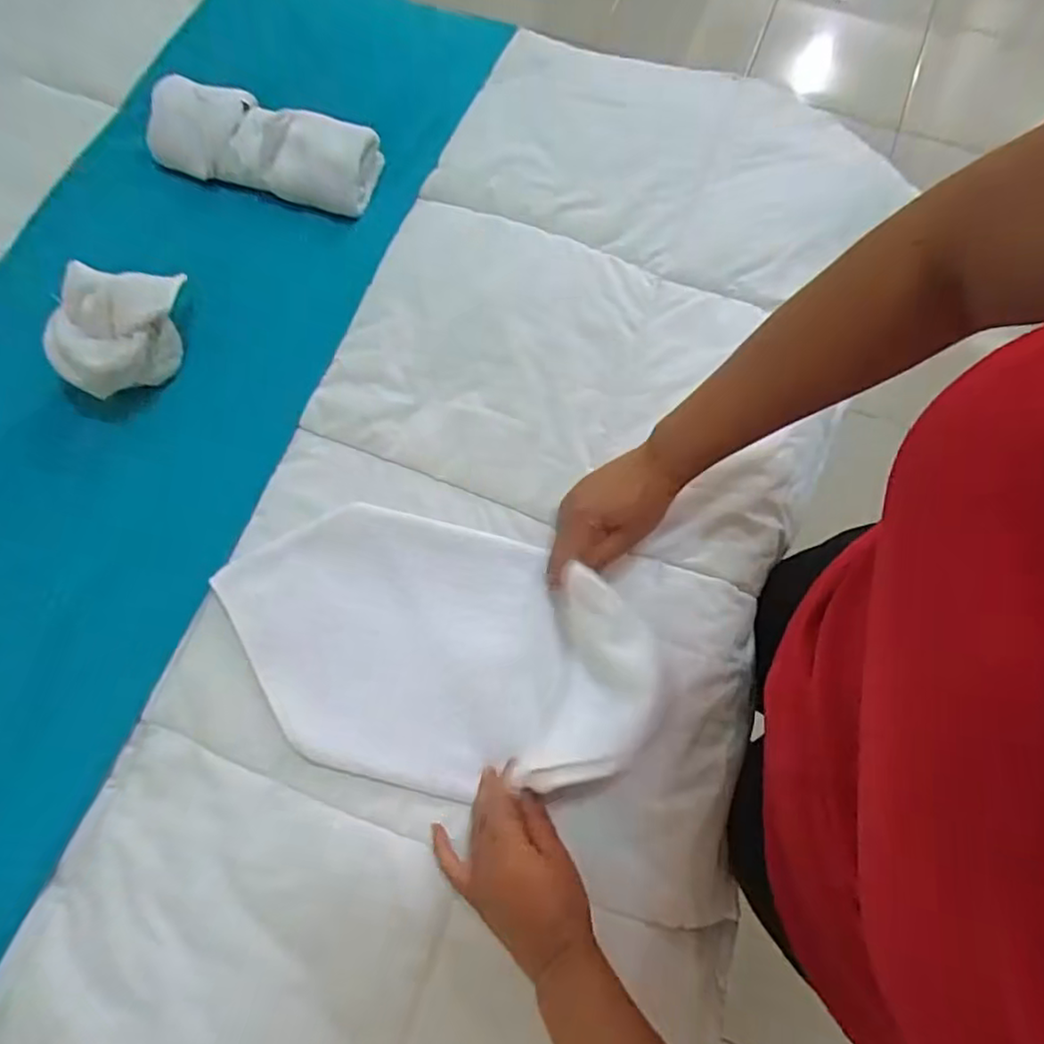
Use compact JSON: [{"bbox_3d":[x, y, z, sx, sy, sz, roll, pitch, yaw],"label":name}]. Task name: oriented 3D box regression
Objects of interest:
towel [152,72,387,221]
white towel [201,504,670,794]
[{"bbox_3d":[-0.261,-0.383,0.644,0.227,0.062,0.073,16,74,6],"label":"towel"},{"bbox_3d":[-0.071,0.099,0.507,0.335,0.079,0.209,10,74,4],"label":"white towel"}]

